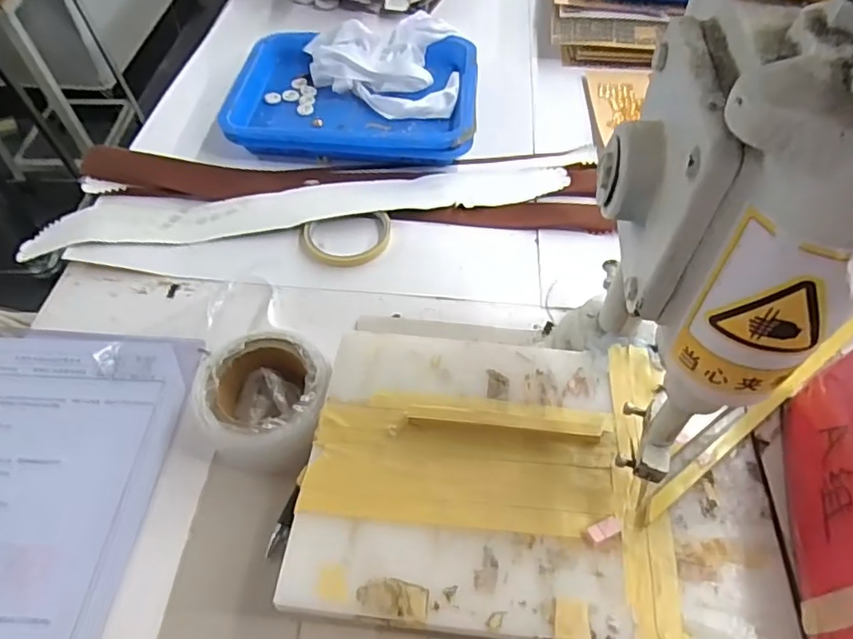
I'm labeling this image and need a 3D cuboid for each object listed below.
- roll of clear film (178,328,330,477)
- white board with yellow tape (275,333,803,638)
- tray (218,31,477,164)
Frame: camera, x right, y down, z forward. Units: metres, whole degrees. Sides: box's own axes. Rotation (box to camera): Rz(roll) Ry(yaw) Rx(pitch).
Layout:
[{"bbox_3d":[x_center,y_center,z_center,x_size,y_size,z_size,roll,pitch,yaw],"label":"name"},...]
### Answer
[{"bbox_3d":[-0.125,0.063,0.454,0.108,0.048,0.100,0,54,0],"label":"roll of clear film"},{"bbox_3d":[0.072,0.101,0.388,0.296,0.011,0.200,6,54,4],"label":"white board with yellow tape"},{"bbox_3d":[-0.085,-0.281,0.719,0.286,0.047,0.223,2,54,1],"label":"tray"}]

